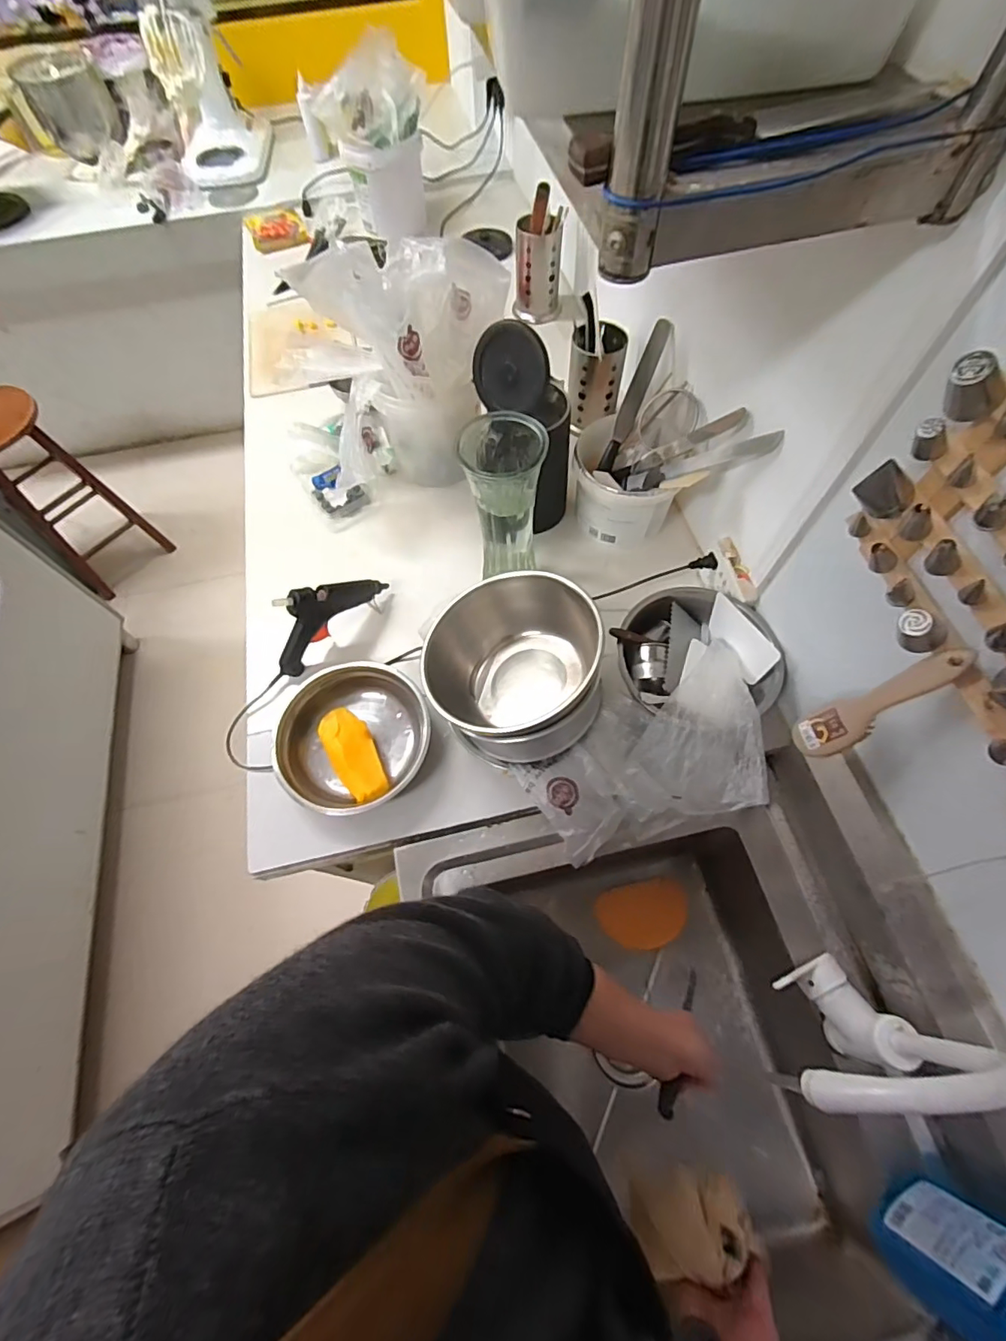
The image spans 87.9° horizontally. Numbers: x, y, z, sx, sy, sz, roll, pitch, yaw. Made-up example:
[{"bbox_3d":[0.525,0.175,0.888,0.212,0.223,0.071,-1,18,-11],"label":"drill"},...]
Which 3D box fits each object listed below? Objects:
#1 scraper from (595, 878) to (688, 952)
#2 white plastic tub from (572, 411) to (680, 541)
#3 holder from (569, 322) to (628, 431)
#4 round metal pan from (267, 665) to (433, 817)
[{"bbox_3d":[0.239,0.417,0.888,0.147,0.008,0.100,-15,69,4],"label":"scraper"},{"bbox_3d":[0.205,-0.328,0.895,0.162,0.128,0.172,-1,64,2],"label":"white plastic tub"},{"bbox_3d":[0.174,-0.553,0.981,0.099,0.139,0.086,-2,64,1],"label":"holder"},{"bbox_3d":[-0.216,0.098,0.765,0.217,0.068,0.214,-1,64,2],"label":"round metal pan"}]

